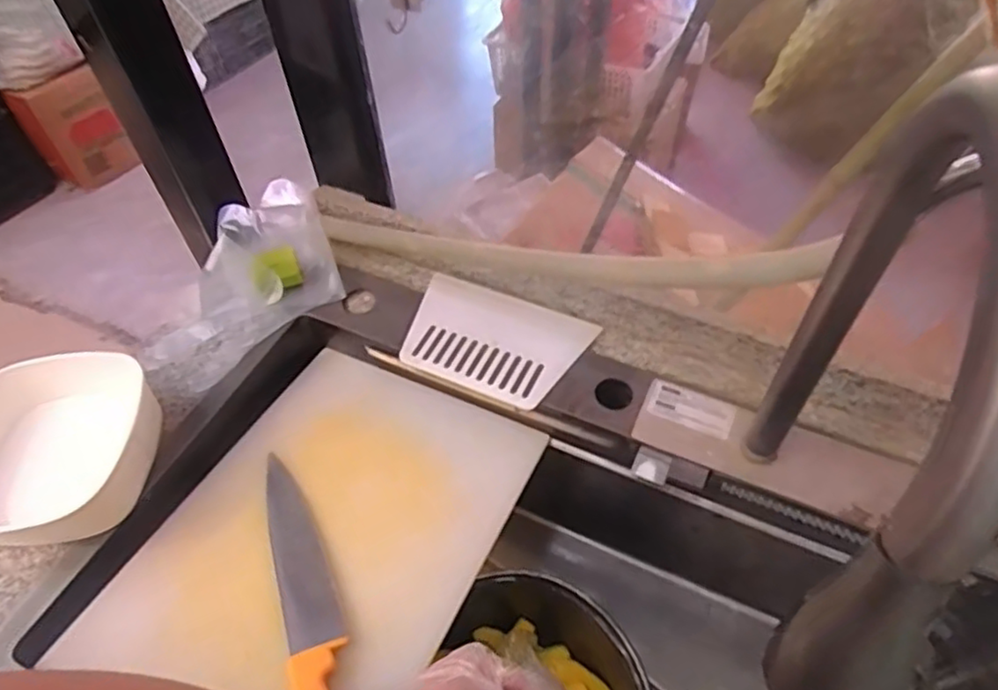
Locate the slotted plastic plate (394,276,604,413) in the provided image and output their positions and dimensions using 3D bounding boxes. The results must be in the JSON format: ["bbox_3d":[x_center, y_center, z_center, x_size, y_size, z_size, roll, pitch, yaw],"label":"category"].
[{"bbox_3d":[-0.006,-0.006,0.681,0.184,0.007,0.120,20,55,17],"label":"slotted plastic plate"}]

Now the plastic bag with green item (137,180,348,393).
[{"bbox_3d":[-0.267,-0.071,0.712,0.149,0.068,0.271,22,56,19],"label":"plastic bag with green item"}]

